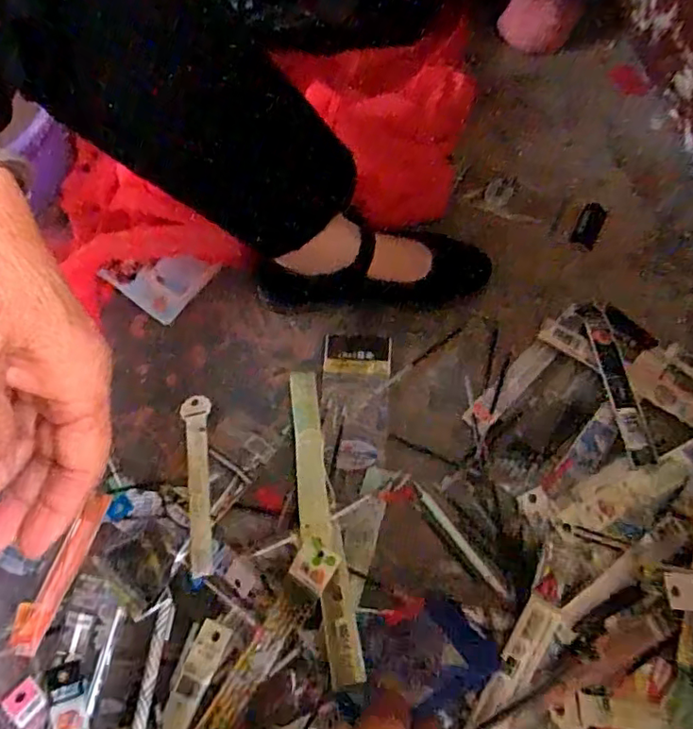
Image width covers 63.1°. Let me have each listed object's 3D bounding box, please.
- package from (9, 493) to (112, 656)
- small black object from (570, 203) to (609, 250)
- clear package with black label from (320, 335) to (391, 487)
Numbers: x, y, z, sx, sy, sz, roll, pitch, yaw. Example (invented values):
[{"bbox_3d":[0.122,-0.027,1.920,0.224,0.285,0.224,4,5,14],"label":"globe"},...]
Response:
[{"bbox_3d":[-0.241,0.171,0.475,0.029,0.007,0.131,15,63,9],"label":"package"},{"bbox_3d":[0.274,-0.157,0.636,0.026,0.004,0.064,26,65,15],"label":"small black object"},{"bbox_3d":[0.007,0.034,0.533,0.063,0.007,0.137,3,61,3],"label":"clear package with black label"}]

